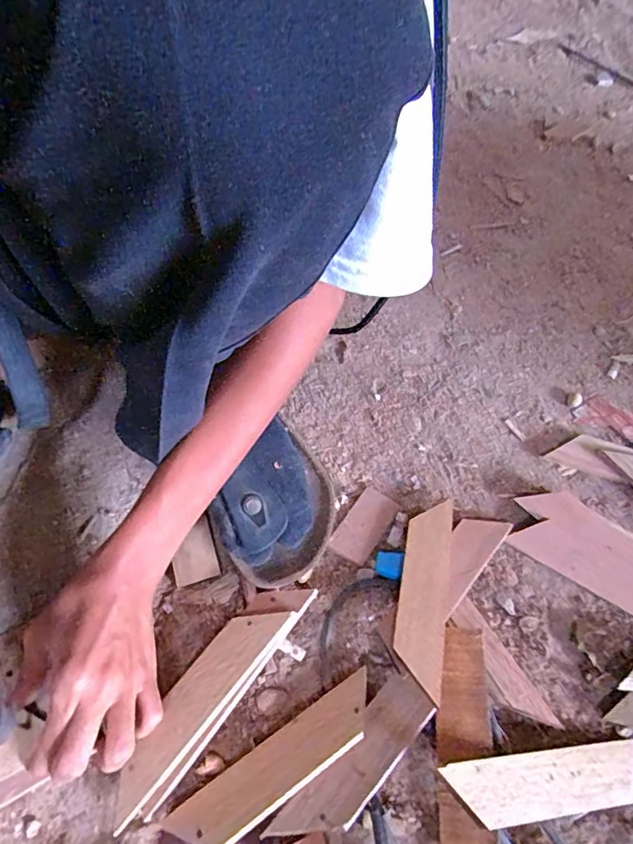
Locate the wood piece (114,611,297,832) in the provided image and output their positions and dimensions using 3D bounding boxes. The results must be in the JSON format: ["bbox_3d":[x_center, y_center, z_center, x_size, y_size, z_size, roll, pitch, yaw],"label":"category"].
[{"bbox_3d":[-0.084,0.193,0.351,0.037,0.007,0.159,32,71,31],"label":"wood piece"}]

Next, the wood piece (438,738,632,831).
[{"bbox_3d":[0.156,0.238,0.334,0.153,0.004,0.036,6,50,-18],"label":"wood piece"}]

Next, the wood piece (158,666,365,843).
[{"bbox_3d":[-0.023,0.227,0.336,0.147,0.005,0.039,-27,46,-19],"label":"wood piece"}]

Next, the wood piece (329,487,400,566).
[{"bbox_3d":[0.041,0.089,0.437,0.034,0.011,0.068,32,62,15],"label":"wood piece"}]

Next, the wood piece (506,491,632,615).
[{"bbox_3d":[0.246,0.114,0.429,0.151,0.013,0.064,31,61,14],"label":"wood piece"}]

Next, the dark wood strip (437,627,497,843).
[{"bbox_3d":[0.098,0.248,0.329,0.036,0.009,0.207,-6,61,20],"label":"dark wood strip"}]

